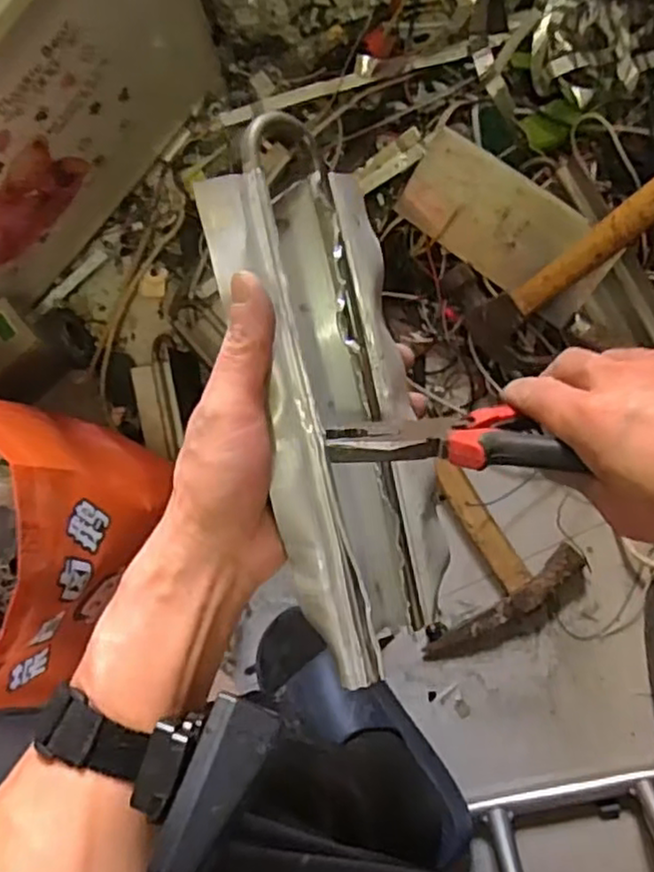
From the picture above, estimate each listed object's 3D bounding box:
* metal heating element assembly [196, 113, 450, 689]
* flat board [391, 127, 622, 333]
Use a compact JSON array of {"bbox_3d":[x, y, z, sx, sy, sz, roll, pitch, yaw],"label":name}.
[{"bbox_3d":[0.006,-0.014,0.357,0.078,0.074,0.274,-12,103,5],"label":"metal heating element assembly"},{"bbox_3d":[0.172,-0.207,0.674,0.216,0.007,0.093,42,102,18],"label":"flat board"}]

